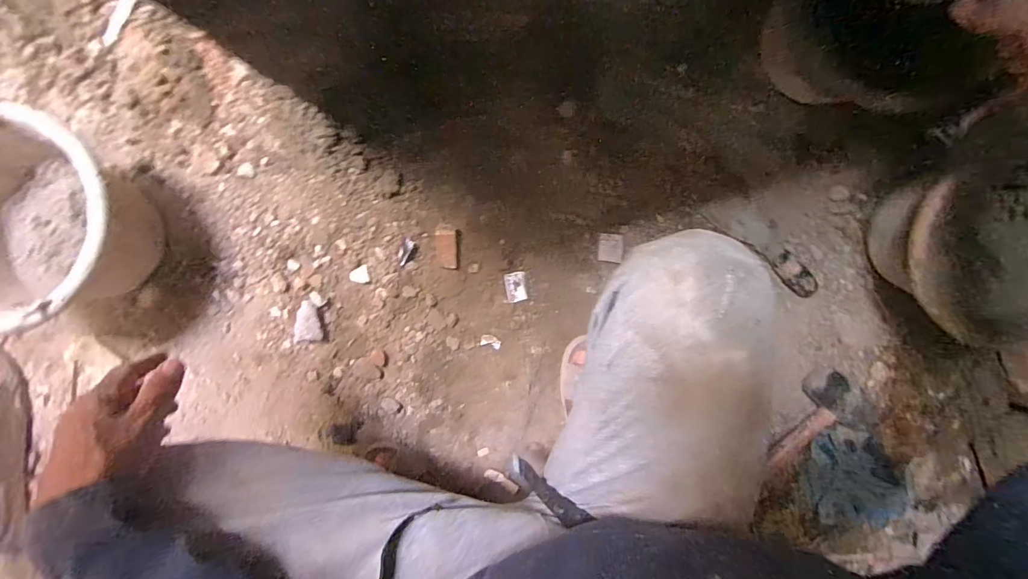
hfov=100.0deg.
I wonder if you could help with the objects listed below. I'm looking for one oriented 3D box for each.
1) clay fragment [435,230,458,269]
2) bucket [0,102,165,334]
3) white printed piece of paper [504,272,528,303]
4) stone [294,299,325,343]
[{"bbox_3d":[-0.094,-0.057,0.611,0.029,0.015,0.053,-5,97,0],"label":"clay fragment"},{"bbox_3d":[-0.560,-0.089,0.539,0.222,0.185,0.219,0,97,-1],"label":"bucket"},{"bbox_3d":[0.002,-0.003,0.626,0.031,0.004,0.043,-5,97,0],"label":"white printed piece of paper"},{"bbox_3d":[-0.298,0.045,0.618,0.037,0.021,0.057,-6,97,0],"label":"stone"}]

